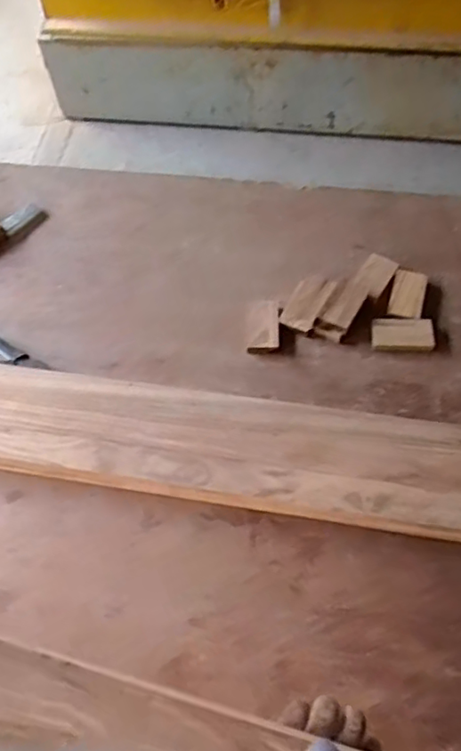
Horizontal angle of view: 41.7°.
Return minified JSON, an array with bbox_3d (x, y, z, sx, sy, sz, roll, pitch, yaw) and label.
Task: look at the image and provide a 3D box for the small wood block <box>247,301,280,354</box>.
[{"bbox_3d":[0.048,-0.068,0.864,0.044,0.019,0.083,1,60,3],"label":"small wood block"}]

